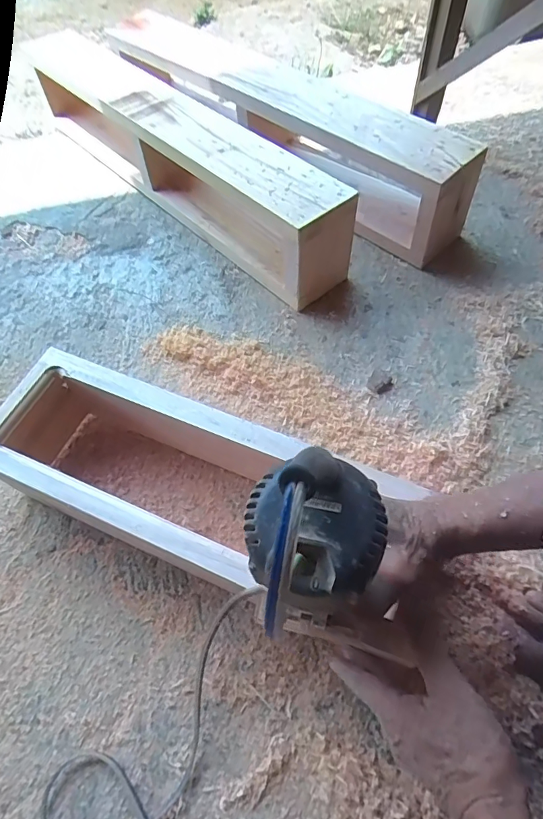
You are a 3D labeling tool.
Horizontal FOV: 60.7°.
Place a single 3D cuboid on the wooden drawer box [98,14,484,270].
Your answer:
[{"bbox_3d":[-0.006,-0.514,0.844,0.787,0.172,0.114,38,68,23],"label":"wooden drawer box"}]

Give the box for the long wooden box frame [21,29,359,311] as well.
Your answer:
[{"bbox_3d":[-0.176,-0.452,0.823,0.132,0.159,0.777,-37,63,-17],"label":"long wooden box frame"}]

